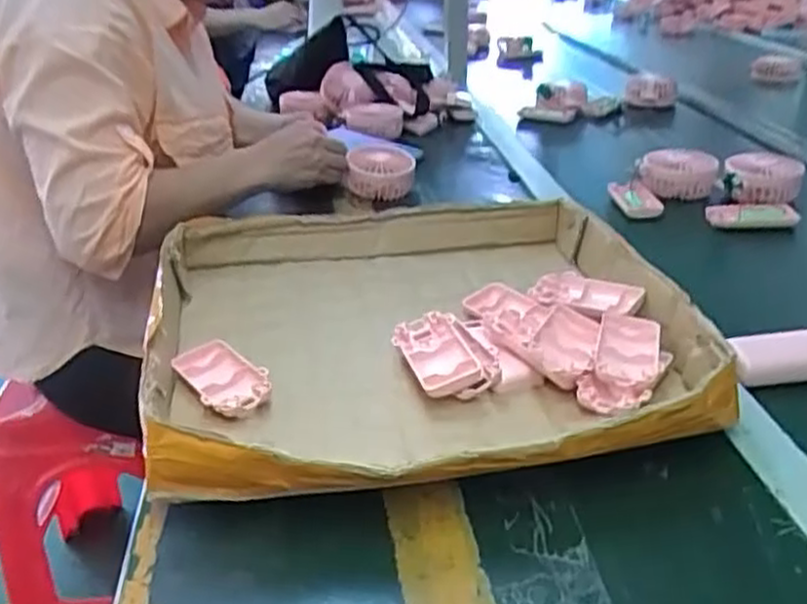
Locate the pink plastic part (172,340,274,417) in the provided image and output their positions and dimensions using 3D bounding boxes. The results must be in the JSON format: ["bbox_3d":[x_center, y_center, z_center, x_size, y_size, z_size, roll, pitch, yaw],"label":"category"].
[{"bbox_3d":[-0.140,0.056,0.579,0.047,0.009,0.090,-35,43,-29],"label":"pink plastic part"}]

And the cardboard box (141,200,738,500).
[{"bbox_3d":[0.013,0.016,0.618,0.400,0.063,0.387,-7,29,-10],"label":"cardboard box"}]

